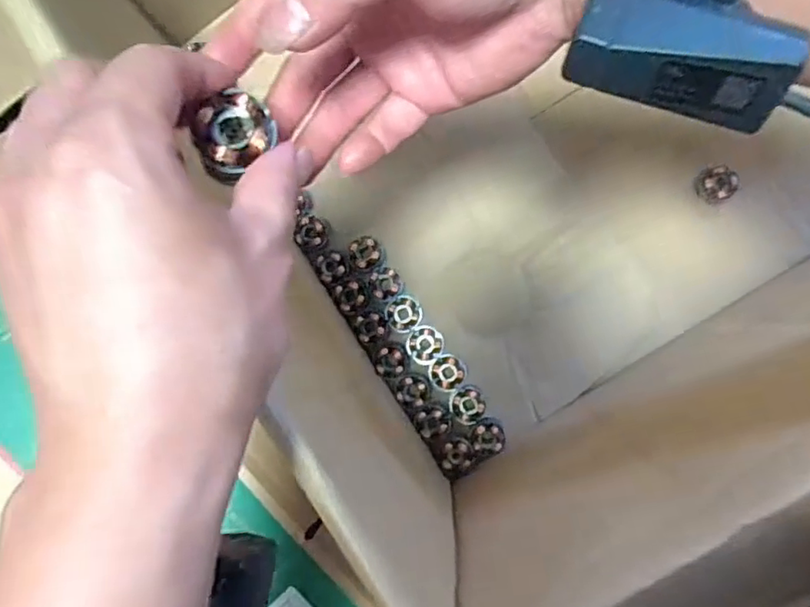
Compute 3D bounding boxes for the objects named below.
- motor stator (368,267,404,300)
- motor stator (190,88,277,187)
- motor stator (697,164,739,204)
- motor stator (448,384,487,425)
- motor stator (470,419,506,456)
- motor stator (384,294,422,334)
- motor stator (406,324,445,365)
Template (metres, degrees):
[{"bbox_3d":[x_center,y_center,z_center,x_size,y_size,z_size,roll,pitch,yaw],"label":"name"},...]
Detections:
[{"bbox_3d":[-0.015,-0.016,0.500,0.027,0.024,0.027,0,88,4],"label":"motor stator"},{"bbox_3d":[-0.062,-0.060,0.209,0.025,0.011,0.030,42,91,4],"label":"motor stator"},{"bbox_3d":[0.258,-0.099,0.488,0.028,0.014,0.029,0,88,4],"label":"motor stator"},{"bbox_3d":[0.051,0.083,0.485,0.028,0.012,0.030,-11,87,4],"label":"motor stator"},{"bbox_3d":[0.067,0.108,0.478,0.027,0.009,0.027,-9,88,4],"label":"motor stator"},{"bbox_3d":[0.000,0.009,0.498,0.030,0.023,0.030,-10,88,4],"label":"motor stator"},{"bbox_3d":[0.017,0.034,0.495,0.030,0.018,0.029,0,88,4],"label":"motor stator"}]

